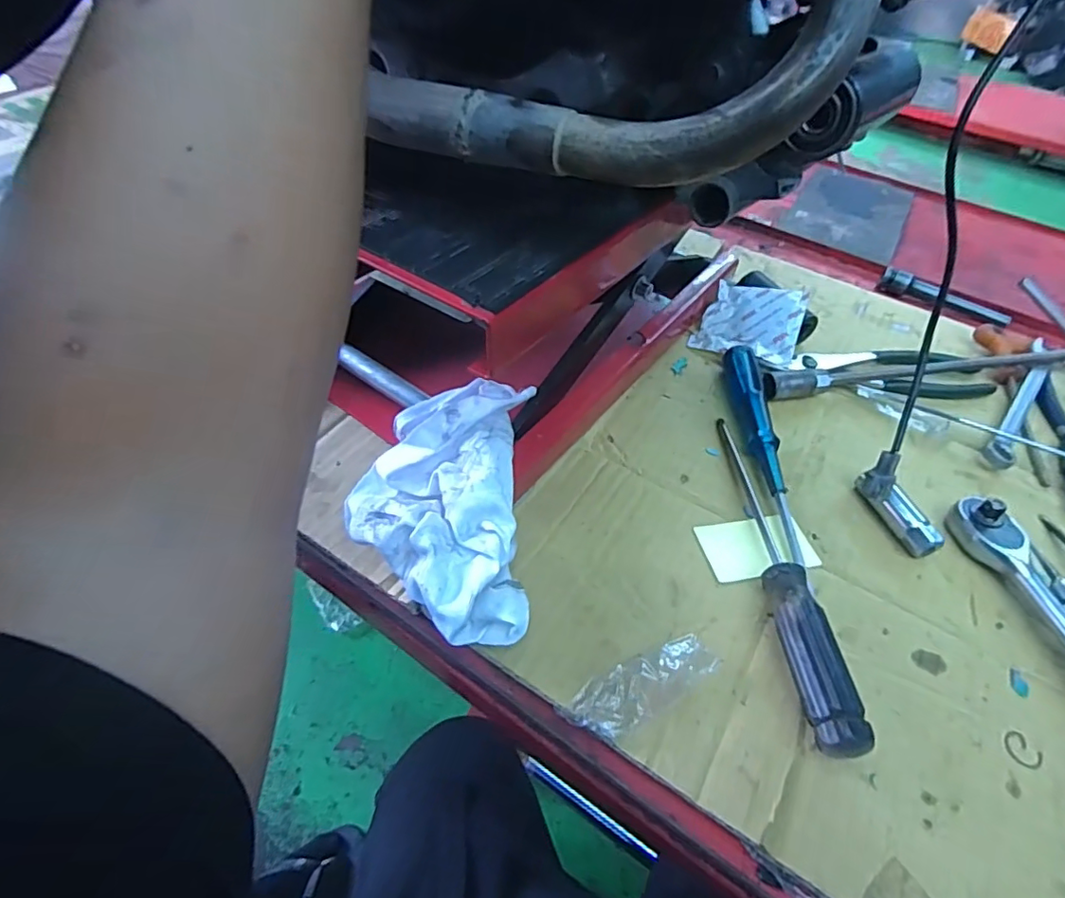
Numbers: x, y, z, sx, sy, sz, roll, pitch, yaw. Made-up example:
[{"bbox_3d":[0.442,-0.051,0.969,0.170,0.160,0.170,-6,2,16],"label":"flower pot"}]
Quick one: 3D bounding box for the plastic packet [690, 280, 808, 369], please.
[{"bbox_3d":[0.196,-0.114,0.502,0.083,0.014,0.077,16,72,26],"label":"plastic packet"}]

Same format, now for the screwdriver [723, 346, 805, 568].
[{"bbox_3d":[0.170,-0.004,0.413,0.023,0.026,0.190,4,50,-1],"label":"screwdriver"}]

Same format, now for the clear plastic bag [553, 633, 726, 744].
[{"bbox_3d":[0.057,0.127,0.299,0.084,0.014,0.027,-23,56,-22],"label":"clear plastic bag"}]

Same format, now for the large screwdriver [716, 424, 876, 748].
[{"bbox_3d":[0.150,0.063,0.352,0.024,0.029,0.232,1,50,-3],"label":"large screwdriver"}]

